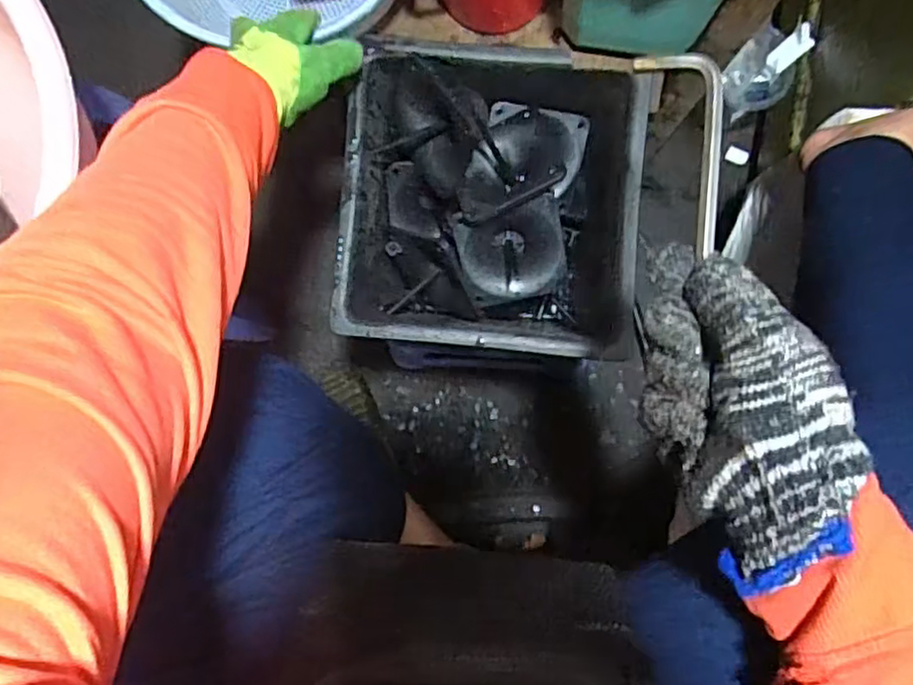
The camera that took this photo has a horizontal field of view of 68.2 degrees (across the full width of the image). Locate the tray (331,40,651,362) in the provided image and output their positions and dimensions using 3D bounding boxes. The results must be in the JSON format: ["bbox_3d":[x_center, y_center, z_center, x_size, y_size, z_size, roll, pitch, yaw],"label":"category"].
[{"bbox_3d":[0.029,-0.117,0.604,0.232,0.145,0.243,6,88,3],"label":"tray"}]

